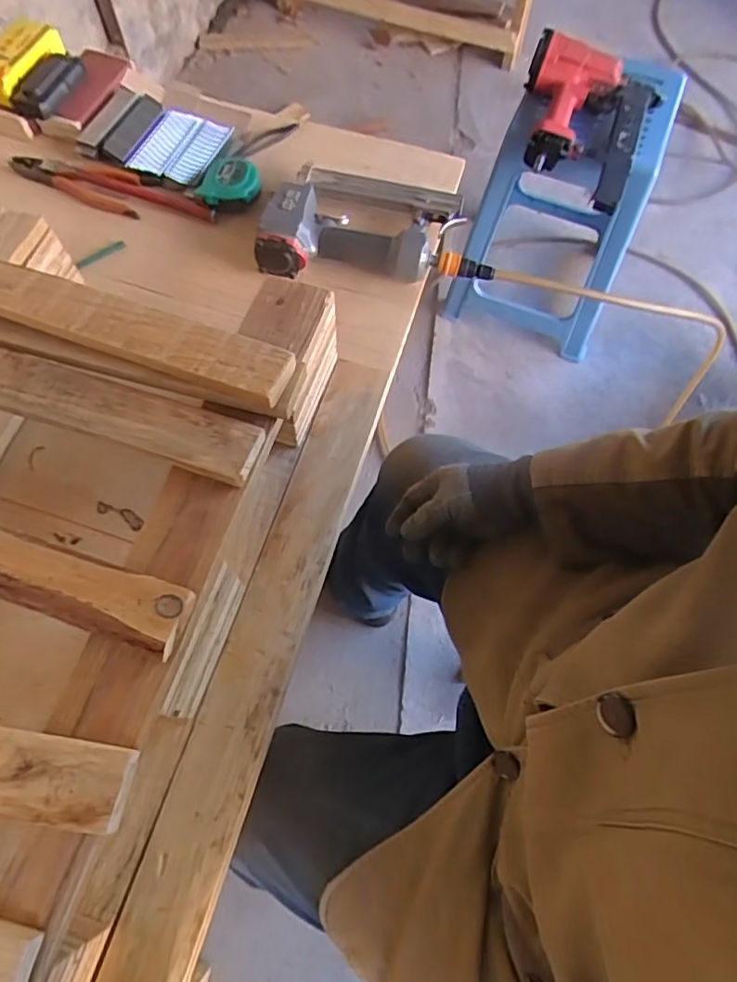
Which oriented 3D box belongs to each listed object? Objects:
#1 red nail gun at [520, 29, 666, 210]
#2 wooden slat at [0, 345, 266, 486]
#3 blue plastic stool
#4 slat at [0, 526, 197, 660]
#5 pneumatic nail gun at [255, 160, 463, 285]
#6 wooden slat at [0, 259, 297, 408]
[{"bbox_3d":[0.363,-0.644,0.997,0.235,0.120,0.275,24,69,10],"label":"red nail gun"},{"bbox_3d":[-0.252,-0.078,0.473,0.337,0.020,0.054,16,68,6],"label":"wooden slat"},{"bbox_3d":[0.411,-0.615,1.258,0.347,0.491,0.382,19,68,8],"label":"blue plastic stool"},{"bbox_3d":[-0.295,0.041,0.421,0.342,0.018,0.047,17,68,7],"label":"slat"},{"bbox_3d":[-0.006,-0.311,0.679,0.210,0.060,0.153,11,67,4],"label":"pneumatic nail gun"},{"bbox_3d":[-0.226,-0.141,0.483,0.339,0.023,0.051,18,68,7],"label":"wooden slat"}]

